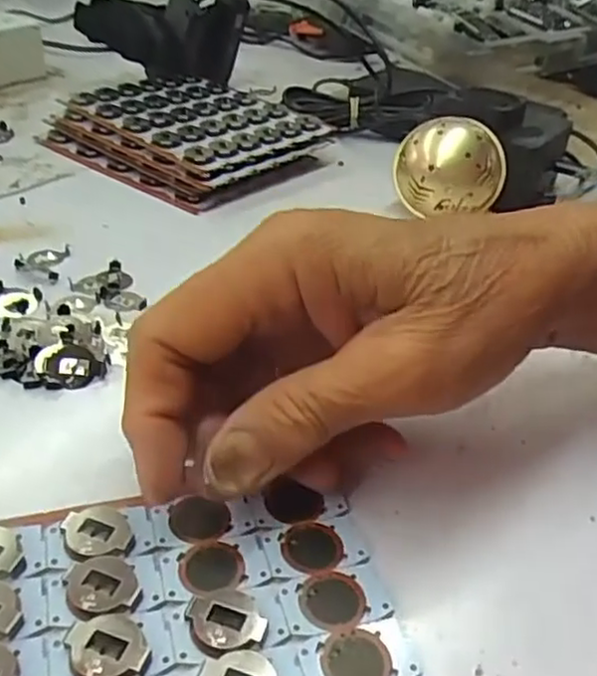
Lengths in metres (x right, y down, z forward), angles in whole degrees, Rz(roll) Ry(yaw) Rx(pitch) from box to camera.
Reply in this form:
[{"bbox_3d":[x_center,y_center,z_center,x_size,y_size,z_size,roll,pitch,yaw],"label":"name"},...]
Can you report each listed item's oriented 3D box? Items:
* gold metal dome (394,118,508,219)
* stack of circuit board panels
[{"bbox_3d":[0.083,-0.094,0.377,0.057,0.058,0.029,10,5,14],"label":"gold metal dome"},{"bbox_3d":[-0.070,-0.133,0.444,0.149,0.027,0.126,24,39,24],"label":"stack of circuit board panels"}]

